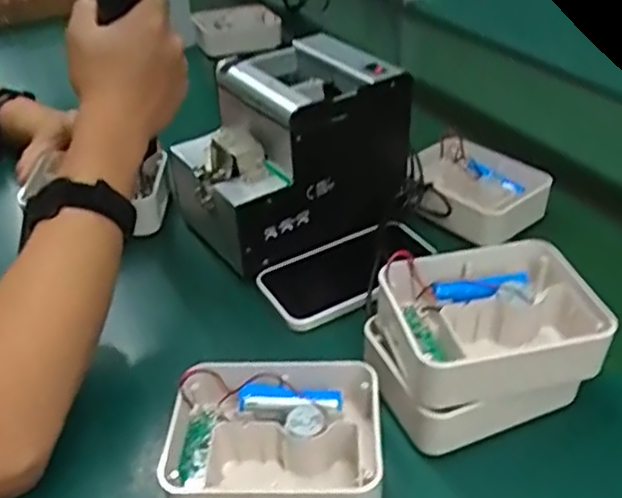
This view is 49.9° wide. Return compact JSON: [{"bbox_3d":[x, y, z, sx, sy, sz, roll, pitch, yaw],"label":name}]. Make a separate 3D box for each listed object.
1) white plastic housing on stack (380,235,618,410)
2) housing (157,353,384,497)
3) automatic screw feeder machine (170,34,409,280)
[{"bbox_3d":[0.119,0.047,0.436,0.139,0.044,0.106,-8,37,-7],"label":"white plastic housing on stack"},{"bbox_3d":[-0.022,0.119,0.416,0.131,0.043,0.106,-1,37,2],"label":"housing"},{"bbox_3d":[-0.022,-0.090,0.601,0.173,0.137,0.140,-22,41,-25],"label":"automatic screw feeder machine"}]

